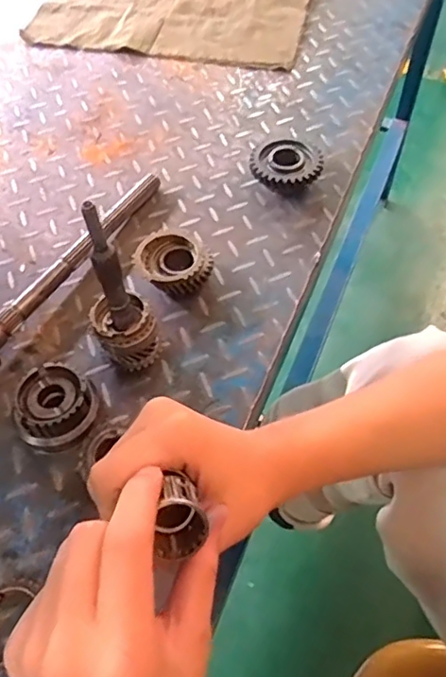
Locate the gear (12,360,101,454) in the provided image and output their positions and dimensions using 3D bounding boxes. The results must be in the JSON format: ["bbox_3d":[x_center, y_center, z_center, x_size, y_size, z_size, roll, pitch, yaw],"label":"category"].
[{"bbox_3d":[-0.138,0.054,0.467,0.066,0.042,0.066,0,56,0],"label":"gear"}]

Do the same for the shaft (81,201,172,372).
[{"bbox_3d":[-0.083,-0.034,0.452,0.055,0.165,0.057,-17,57,-10],"label":"shaft"}]

